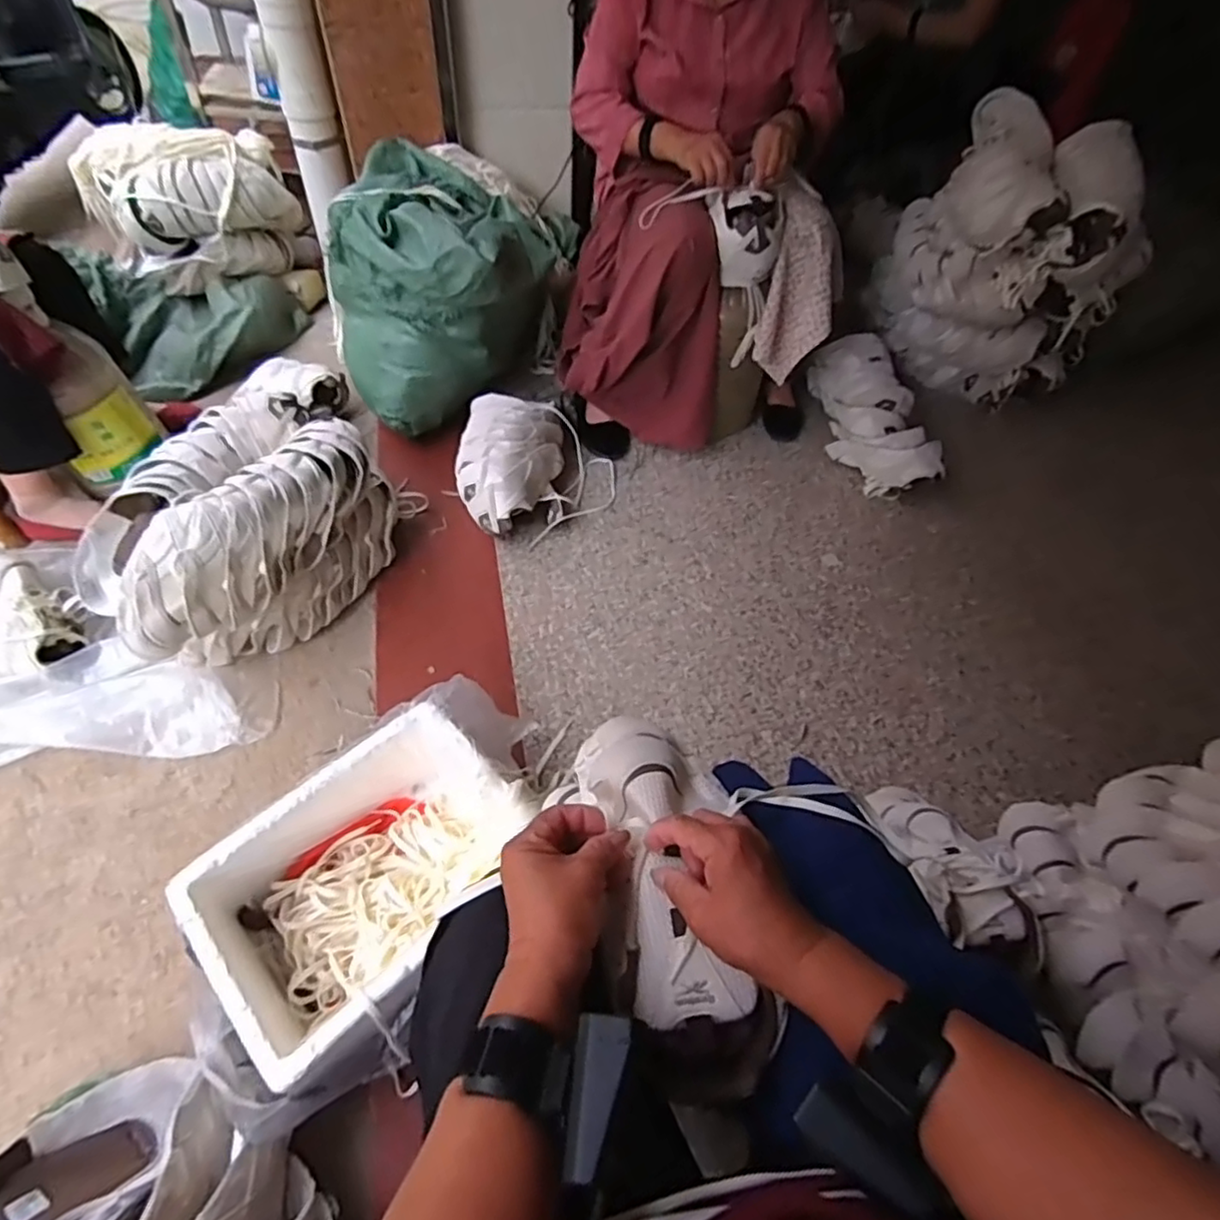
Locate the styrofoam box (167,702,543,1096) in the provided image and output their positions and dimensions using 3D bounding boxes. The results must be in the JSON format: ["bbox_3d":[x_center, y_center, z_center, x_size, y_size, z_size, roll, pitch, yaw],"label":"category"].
[{"bbox_3d":[-0.275,0.328,0.777,0.271,0.156,0.355,40,60,23],"label":"styrofoam box"}]

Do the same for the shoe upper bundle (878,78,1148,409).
[{"bbox_3d":[0.899,-0.794,1.473,0.500,0.423,0.400,31,62,19],"label":"shoe upper bundle"}]

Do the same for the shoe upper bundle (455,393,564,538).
[{"bbox_3d":[-0.192,-0.280,1.244,0.197,0.113,0.301,1,53,-4],"label":"shoe upper bundle"}]

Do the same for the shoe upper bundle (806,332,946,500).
[{"bbox_3d":[0.574,-0.438,1.421,0.171,0.141,0.396,-4,57,-2],"label":"shoe upper bundle"}]

